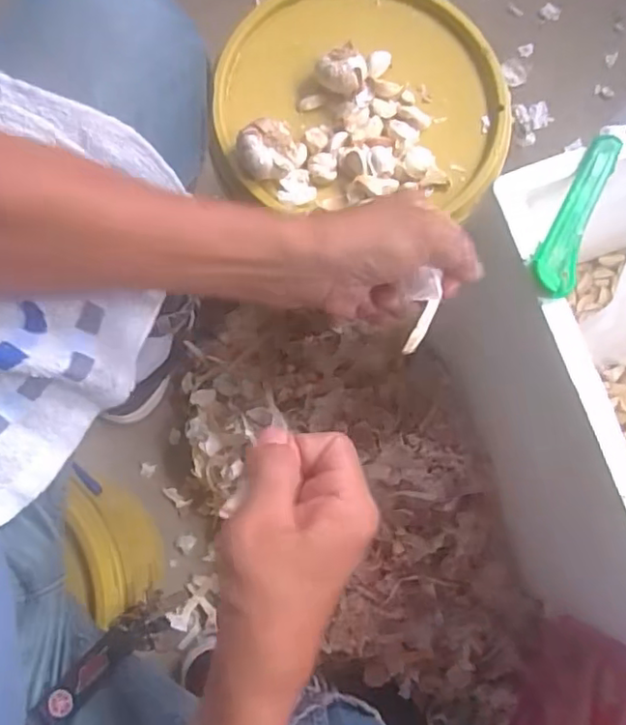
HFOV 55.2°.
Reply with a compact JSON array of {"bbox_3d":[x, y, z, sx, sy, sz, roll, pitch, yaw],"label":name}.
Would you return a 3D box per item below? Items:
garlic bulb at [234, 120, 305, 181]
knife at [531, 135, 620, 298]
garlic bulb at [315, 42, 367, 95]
[{"bbox_3d":[-0.039,-0.187,0.534,0.052,0.043,0.057,32,79,5],"label":"garlic bulb"},{"bbox_3d":[0.198,-0.113,0.450,0.030,0.009,0.133,23,79,4],"label":"knife"},{"bbox_3d":[0.028,-0.274,0.563,0.044,0.037,0.035,13,78,1],"label":"garlic bulb"}]

